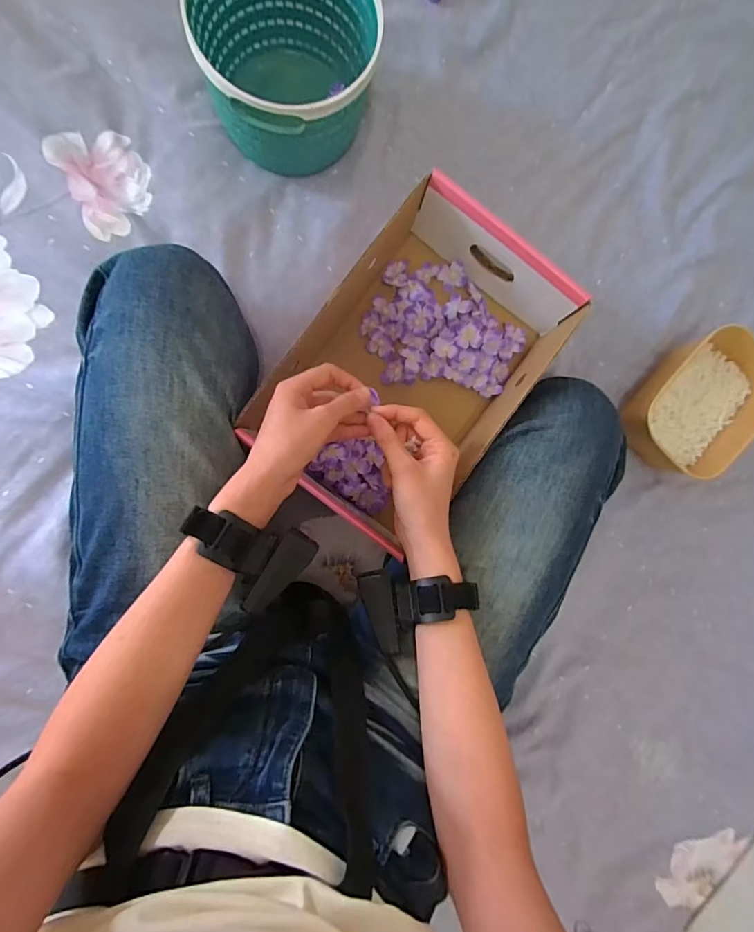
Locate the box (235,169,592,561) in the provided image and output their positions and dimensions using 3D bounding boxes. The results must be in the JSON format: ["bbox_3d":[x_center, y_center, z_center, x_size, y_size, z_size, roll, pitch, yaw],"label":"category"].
[{"bbox_3d":[0.043,-0.115,0.503,0.200,0.097,0.330,38,87,-6],"label":"box"}]

